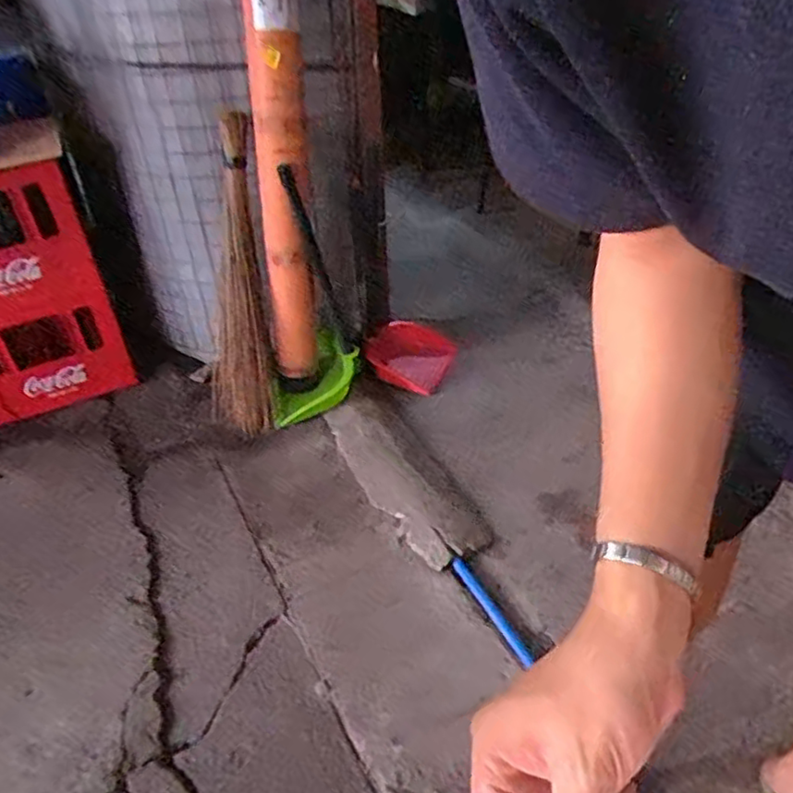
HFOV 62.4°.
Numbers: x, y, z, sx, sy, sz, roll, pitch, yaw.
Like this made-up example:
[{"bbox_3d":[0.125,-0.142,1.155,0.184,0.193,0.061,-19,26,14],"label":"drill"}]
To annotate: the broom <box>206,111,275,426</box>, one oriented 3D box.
[{"bbox_3d":[-0.375,-0.271,1.550,0.152,0.720,0.096,3,15,4],"label":"broom"}]

